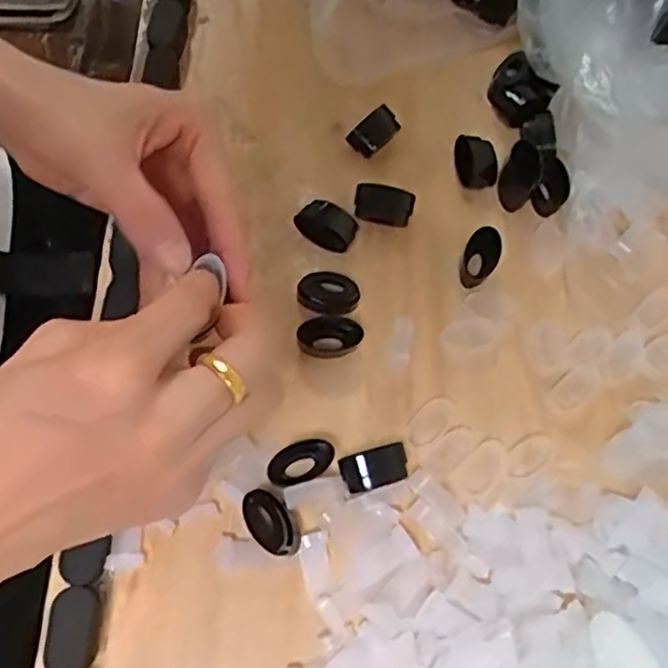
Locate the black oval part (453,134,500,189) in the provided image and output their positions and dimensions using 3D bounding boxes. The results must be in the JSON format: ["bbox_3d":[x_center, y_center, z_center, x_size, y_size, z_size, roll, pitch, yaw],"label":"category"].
[{"bbox_3d":[0.086,-0.104,0.416,0.022,0.017,0.030,1,70,-5],"label":"black oval part"}]

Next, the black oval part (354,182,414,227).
[{"bbox_3d":[0.029,-0.075,0.403,0.034,0.021,0.017,16,69,1],"label":"black oval part"}]

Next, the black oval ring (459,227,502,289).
[{"bbox_3d":[0.084,-0.043,0.394,0.020,0.015,0.034,22,69,3],"label":"black oval ring"}]

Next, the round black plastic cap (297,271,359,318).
[{"bbox_3d":[-0.003,-0.020,0.376,0.033,0.025,0.014,19,37,-11],"label":"round black plastic cap"}]

